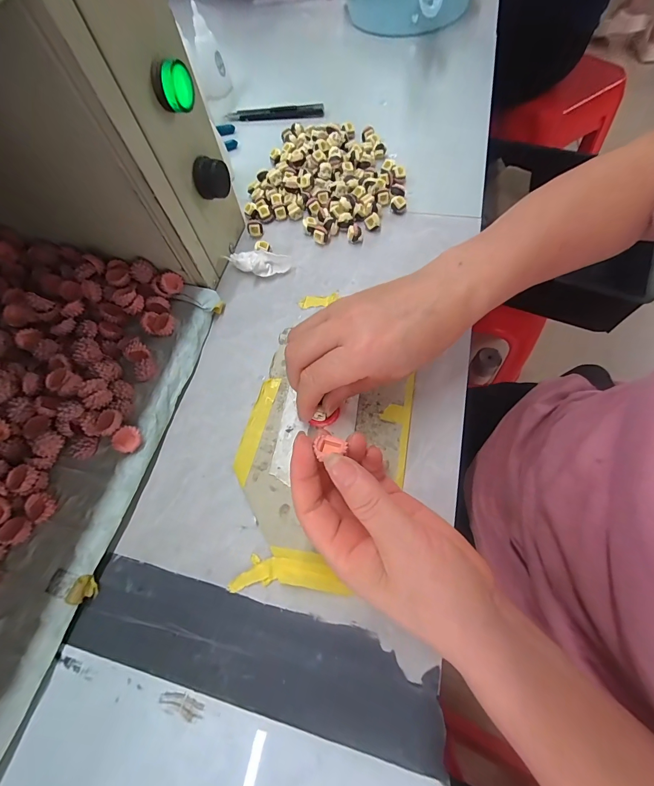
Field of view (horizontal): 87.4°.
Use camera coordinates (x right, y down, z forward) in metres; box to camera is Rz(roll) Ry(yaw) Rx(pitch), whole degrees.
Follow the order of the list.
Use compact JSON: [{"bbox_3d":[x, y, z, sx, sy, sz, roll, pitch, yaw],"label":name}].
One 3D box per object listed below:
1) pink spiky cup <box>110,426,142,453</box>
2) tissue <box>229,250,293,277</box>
[{"bbox_3d":[-0.153,0.036,0.263,0.019,0.009,0.020,2,81,-13],"label":"pink spiky cup"},{"bbox_3d":[-0.066,-0.131,0.345,0.059,0.015,0.025,-8,66,2],"label":"tissue"}]

